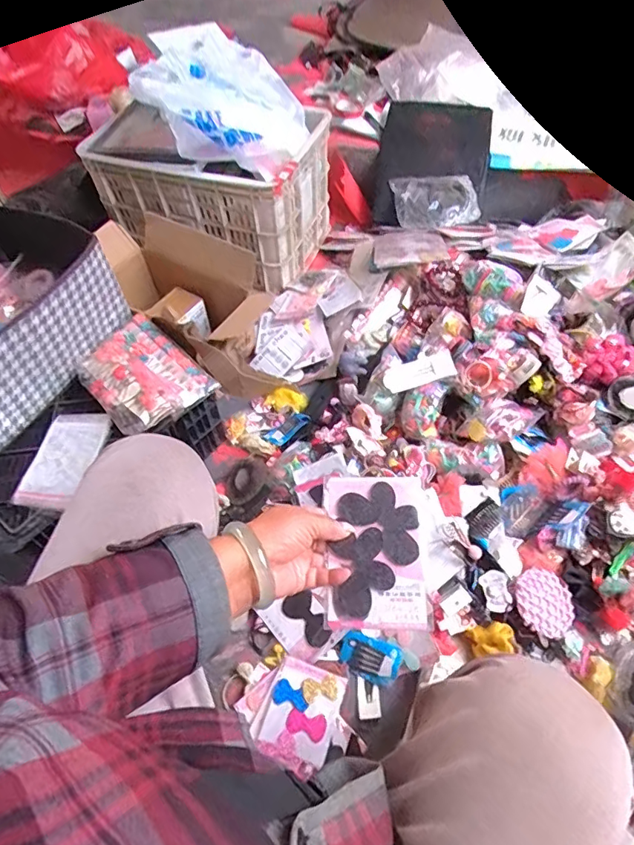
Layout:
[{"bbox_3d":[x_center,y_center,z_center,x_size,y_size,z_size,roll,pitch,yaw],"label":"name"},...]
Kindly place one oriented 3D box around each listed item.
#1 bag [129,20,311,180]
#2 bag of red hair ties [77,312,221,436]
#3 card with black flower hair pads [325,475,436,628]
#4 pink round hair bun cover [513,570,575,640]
[{"bbox_3d":[-0.172,-0.646,0.997,0.278,0.179,0.289,0,55,1],"label":"bag"},{"bbox_3d":[-0.295,-0.083,0.827,0.232,0.050,0.174,37,63,23],"label":"bag of red hair ties"},{"bbox_3d":[0.057,0.122,0.474,0.093,0.013,0.137,-4,72,9],"label":"card with black flower hair pads"},{"bbox_3d":[0.344,0.272,0.755,0.094,0.030,0.093,0,55,1],"label":"pink round hair bun cover"}]

